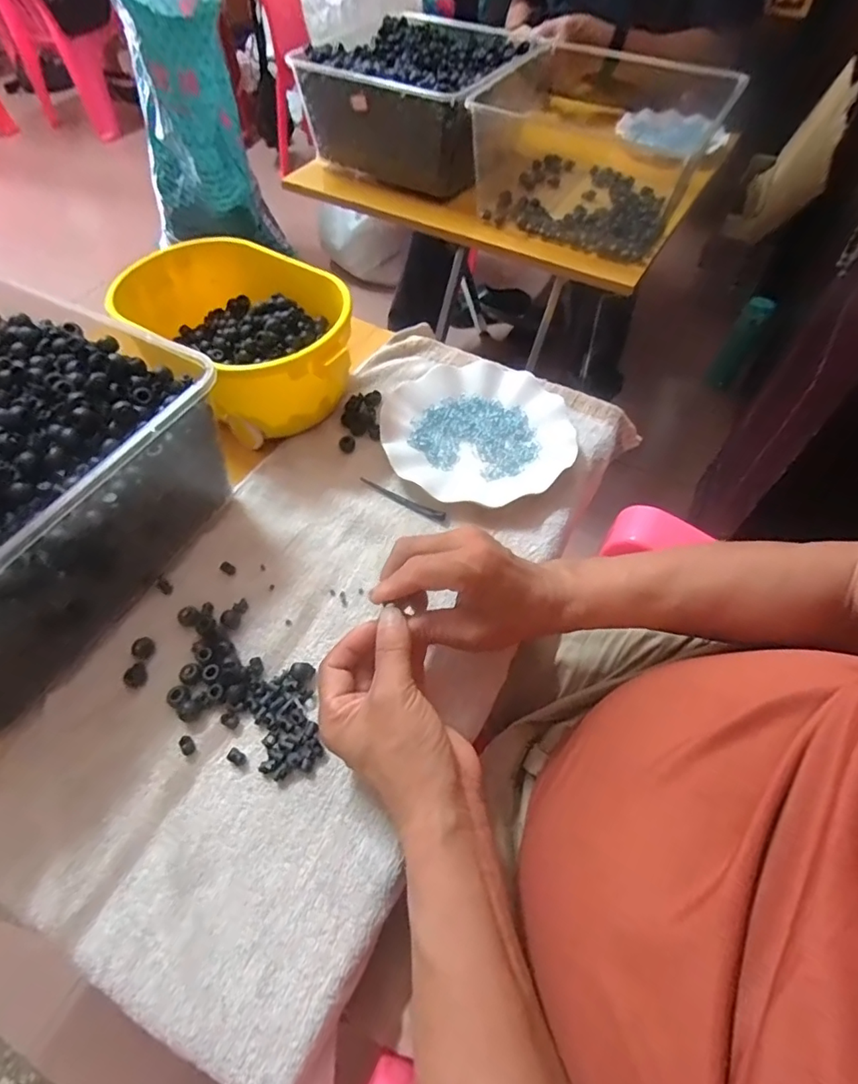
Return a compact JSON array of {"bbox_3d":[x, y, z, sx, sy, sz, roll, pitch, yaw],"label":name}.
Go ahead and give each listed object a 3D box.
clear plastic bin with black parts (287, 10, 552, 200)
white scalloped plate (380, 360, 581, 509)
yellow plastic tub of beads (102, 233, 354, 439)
[{"bbox_3d":[0.005,-0.682,0.828,0.301,0.132,0.312,29,60,17],"label":"clear plastic bin with black parts"},{"bbox_3d":[0.048,-0.109,0.522,0.182,0.021,0.172,1,56,-1],"label":"white scalloped plate"},{"bbox_3d":[-0.184,-0.208,0.527,0.247,0.087,0.160,32,61,19],"label":"yellow plastic tub of beads"}]

